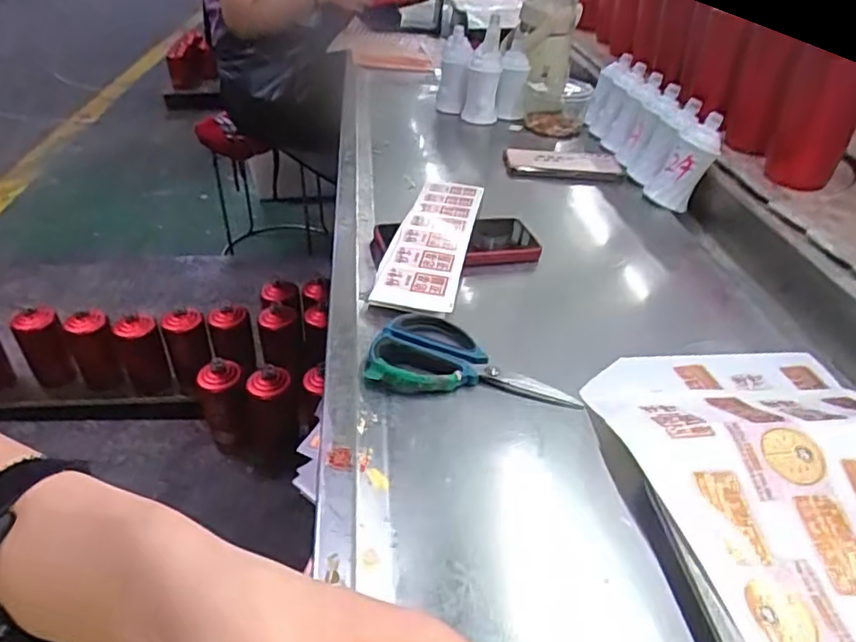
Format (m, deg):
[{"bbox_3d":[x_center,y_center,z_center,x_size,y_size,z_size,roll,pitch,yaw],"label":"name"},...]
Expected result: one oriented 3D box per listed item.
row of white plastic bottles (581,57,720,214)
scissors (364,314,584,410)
[{"bbox_3d":[0.311,-0.288,0.899,0.077,0.106,0.341,0,35,-7],"label":"row of white plastic bottles"},{"bbox_3d":[0.038,0.033,0.483,0.158,0.015,0.089,13,35,12],"label":"scissors"}]

